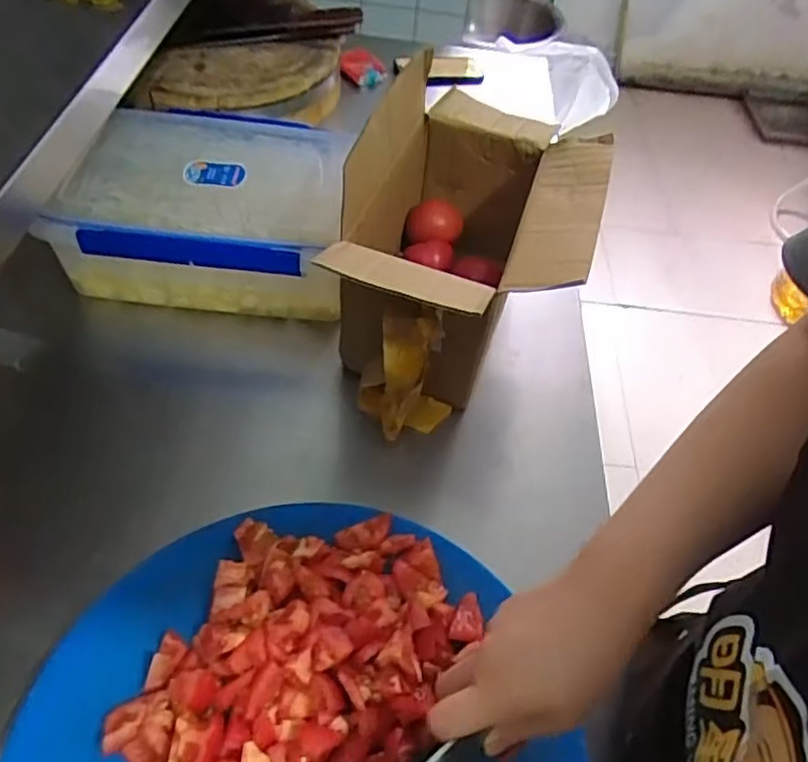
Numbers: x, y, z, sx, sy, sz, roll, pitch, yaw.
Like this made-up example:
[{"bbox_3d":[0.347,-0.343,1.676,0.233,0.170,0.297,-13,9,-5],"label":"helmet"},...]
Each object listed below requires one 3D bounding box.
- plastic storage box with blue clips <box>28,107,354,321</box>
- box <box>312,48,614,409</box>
[{"bbox_3d":[-0.221,-0.201,0.790,0.311,0.124,0.250,8,50,0],"label":"plastic storage box with blue clips"},{"bbox_3d":[0.066,-0.133,0.692,0.229,0.268,0.348,15,51,6],"label":"box"}]

